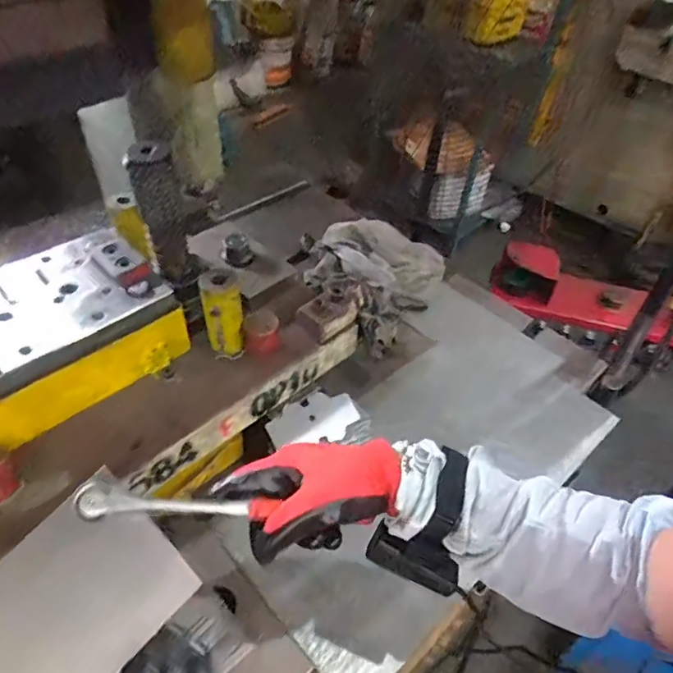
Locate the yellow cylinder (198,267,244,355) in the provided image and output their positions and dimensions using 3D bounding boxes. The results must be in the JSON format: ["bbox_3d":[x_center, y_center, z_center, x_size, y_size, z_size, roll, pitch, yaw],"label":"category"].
[{"bbox_3d":[-0.123,-0.025,0.585,0.041,0.097,0.042,-10,46,-12],"label":"yellow cylinder"}]

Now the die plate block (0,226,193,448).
[{"bbox_3d":[-0.293,-0.002,0.548,0.173,0.088,0.231,36,54,29],"label":"die plate block"}]

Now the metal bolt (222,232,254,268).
[{"bbox_3d":[-0.127,-0.111,0.684,0.039,0.037,0.031,-10,46,-12],"label":"metal bolt"}]

